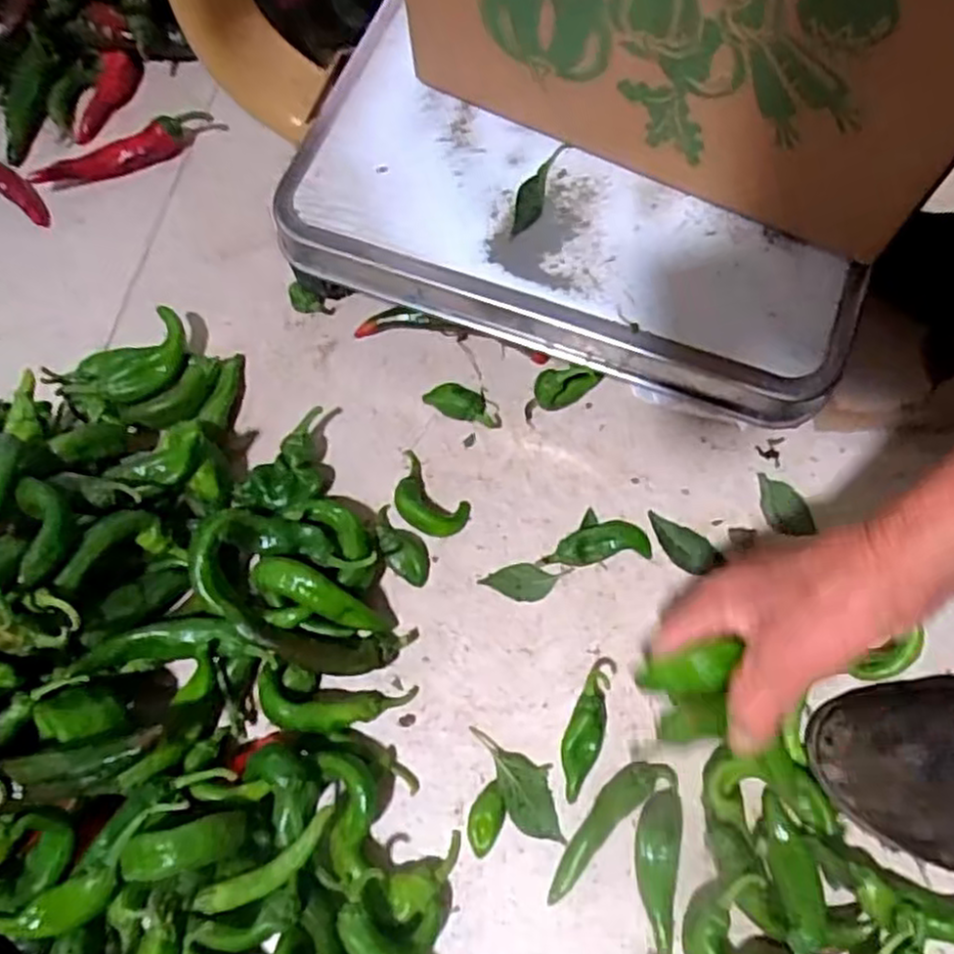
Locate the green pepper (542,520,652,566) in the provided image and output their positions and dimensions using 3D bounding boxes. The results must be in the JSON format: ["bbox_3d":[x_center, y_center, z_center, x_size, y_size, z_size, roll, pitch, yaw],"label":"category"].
[{"bbox_3d":[0.071,0.039,0.450,0.063,0.013,0.025,-6,69,-1],"label":"green pepper"}]

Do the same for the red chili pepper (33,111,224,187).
[{"bbox_3d":[-0.250,-0.233,0.546,0.135,0.021,0.022,-24,71,-8],"label":"red chili pepper"}]

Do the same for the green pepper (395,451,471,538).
[{"bbox_3d":[-0.032,0.013,0.460,0.056,0.013,0.035,40,75,14],"label":"green pepper"}]

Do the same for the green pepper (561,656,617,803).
[{"bbox_3d":[0.061,0.133,0.409,0.019,0.018,0.076,23,71,9],"label":"green pepper"}]

